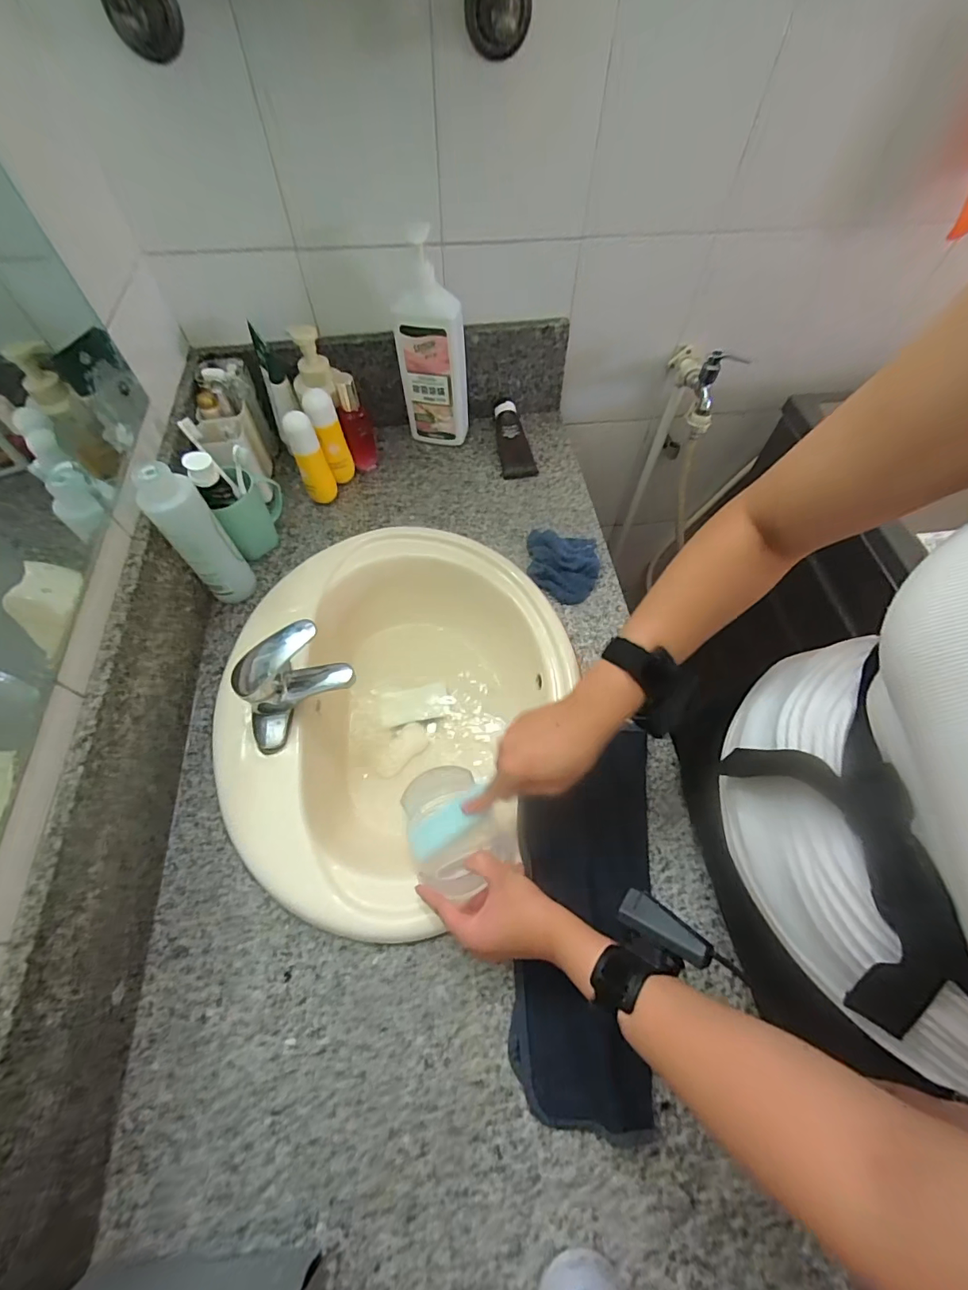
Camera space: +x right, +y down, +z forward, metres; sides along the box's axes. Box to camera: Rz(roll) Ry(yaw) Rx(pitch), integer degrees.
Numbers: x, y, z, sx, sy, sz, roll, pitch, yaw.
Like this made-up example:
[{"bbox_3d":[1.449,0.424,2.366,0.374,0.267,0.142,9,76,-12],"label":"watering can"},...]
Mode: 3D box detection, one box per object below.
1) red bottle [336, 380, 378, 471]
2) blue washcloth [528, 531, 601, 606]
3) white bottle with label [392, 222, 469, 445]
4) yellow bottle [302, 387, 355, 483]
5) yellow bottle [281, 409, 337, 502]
[{"bbox_3d":[-0.199,-0.341,0.753,0.043,0.153,0.036,-11,62,-6],"label":"red bottle"},{"bbox_3d":[0.117,-0.120,0.703,0.102,0.026,0.121,2,61,1],"label":"blue washcloth"},{"bbox_3d":[-0.081,-0.446,0.751,0.102,0.264,0.087,-6,61,-4],"label":"white bottle with label"},{"bbox_3d":[-0.235,-0.314,0.742,0.046,0.150,0.041,-20,63,-11],"label":"yellow bottle"},{"bbox_3d":[-0.260,-0.278,0.719,0.043,0.150,0.034,-19,62,-12],"label":"yellow bottle"}]

